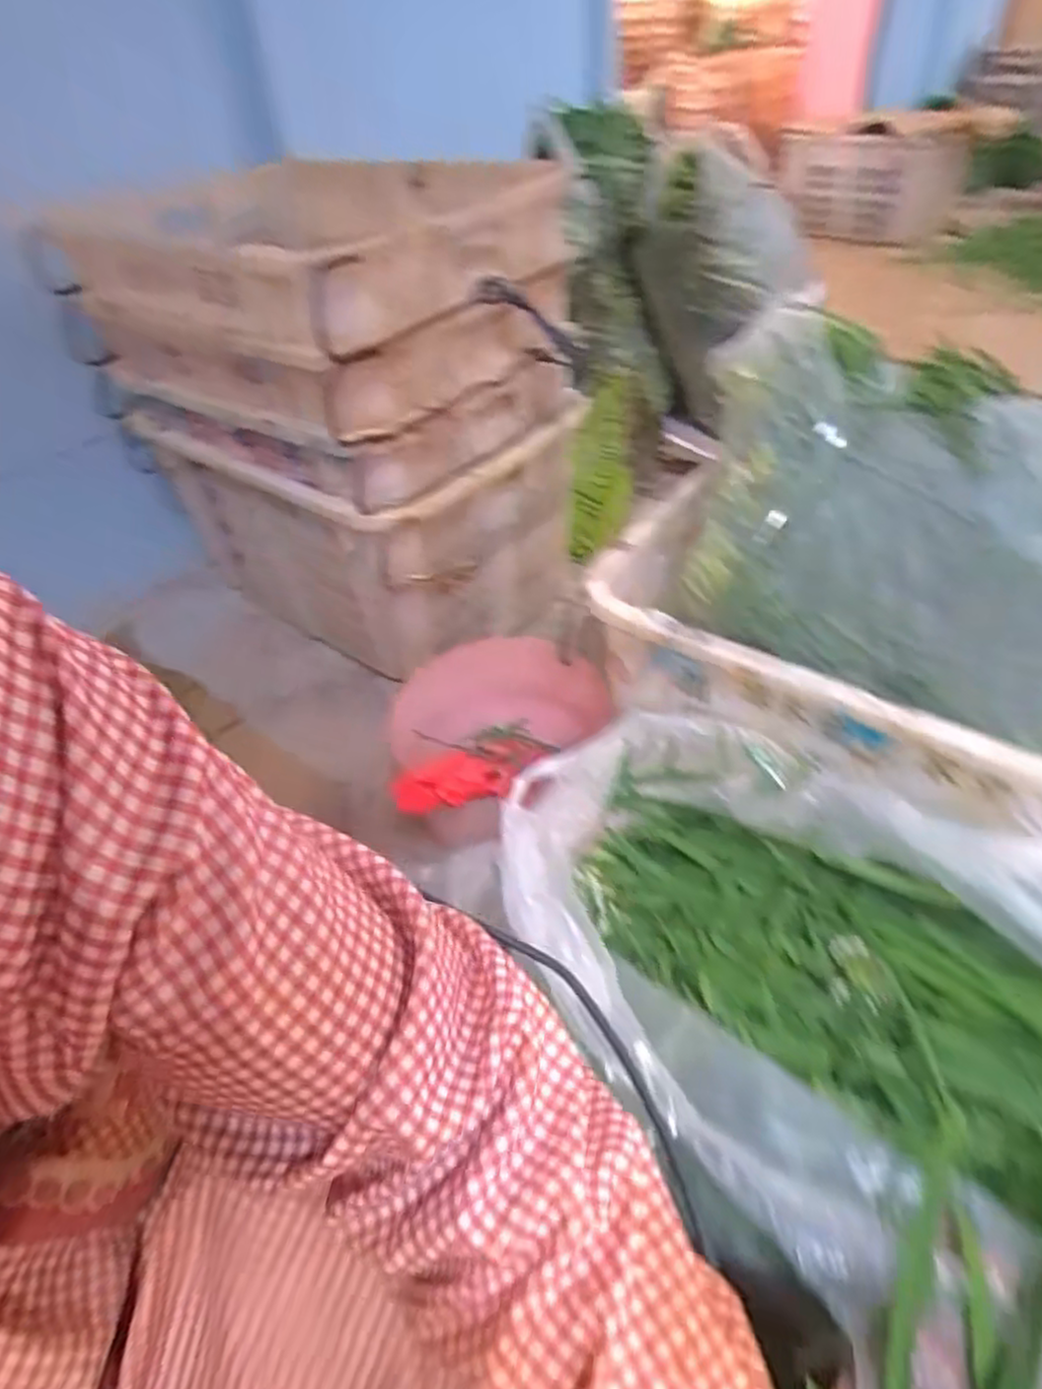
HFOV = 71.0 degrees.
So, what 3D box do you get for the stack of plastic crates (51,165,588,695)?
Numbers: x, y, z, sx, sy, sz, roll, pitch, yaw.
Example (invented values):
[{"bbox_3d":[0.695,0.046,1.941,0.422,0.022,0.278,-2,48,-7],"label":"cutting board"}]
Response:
[{"bbox_3d":[-0.280,-0.434,1.191,0.679,0.631,0.454,25,52,28],"label":"stack of plastic crates"}]

